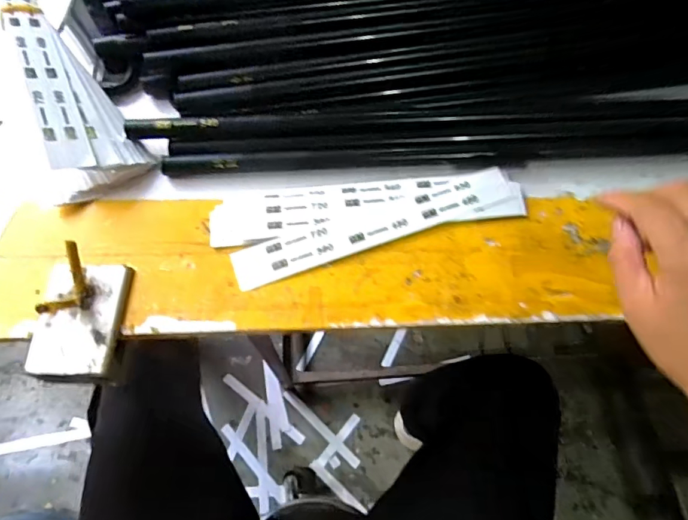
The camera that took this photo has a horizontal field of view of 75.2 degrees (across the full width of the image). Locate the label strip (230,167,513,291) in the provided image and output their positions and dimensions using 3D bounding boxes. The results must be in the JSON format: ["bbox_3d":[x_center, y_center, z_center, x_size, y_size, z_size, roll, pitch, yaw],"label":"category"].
[{"bbox_3d":[0.027,-0.029,0.365,0.234,0.005,0.032,-20,69,-10],"label":"label strip"}]

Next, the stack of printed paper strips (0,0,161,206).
[{"bbox_3d":[-0.254,-0.152,0.383,0.069,0.042,0.225,-36,73,-16],"label":"stack of printed paper strips"}]

